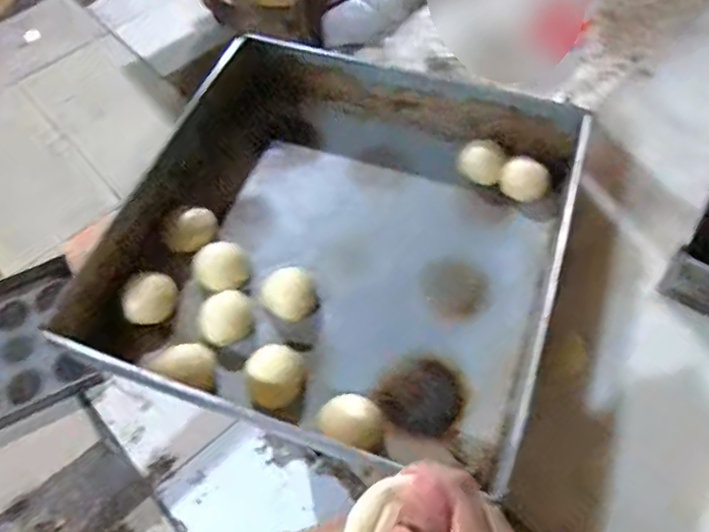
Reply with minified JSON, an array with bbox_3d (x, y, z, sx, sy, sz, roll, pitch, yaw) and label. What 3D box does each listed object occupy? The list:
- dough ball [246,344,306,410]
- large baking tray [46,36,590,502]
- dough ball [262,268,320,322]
[{"bbox_3d":[-0.071,0.103,0.554,0.052,0.031,0.050,-2,58,2],"label":"dough ball"},{"bbox_3d":[-0.013,-0.035,0.620,0.428,0.094,0.431,15,60,13],"label":"large baking tray"},{"bbox_3d":[-0.064,0.029,0.594,0.054,0.039,0.043,-10,58,-3],"label":"dough ball"}]

